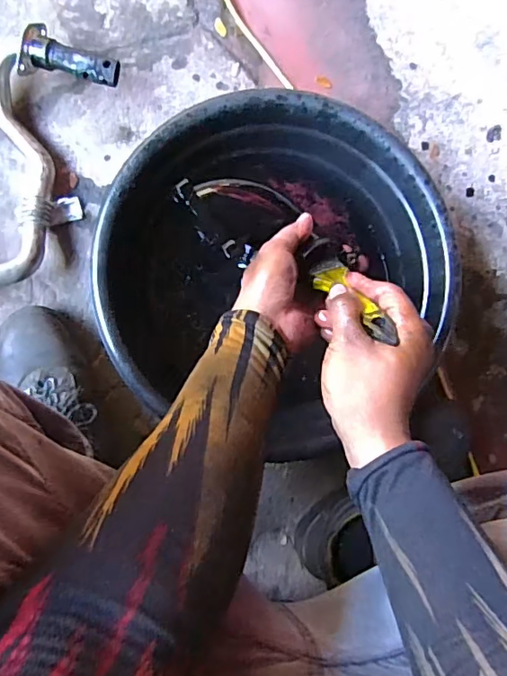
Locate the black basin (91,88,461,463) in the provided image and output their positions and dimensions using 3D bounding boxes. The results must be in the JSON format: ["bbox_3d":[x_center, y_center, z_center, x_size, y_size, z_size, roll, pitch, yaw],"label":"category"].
[{"bbox_3d":[0.020,-0.081,0.603,0.391,0.143,0.367,0,89,-6],"label":"black basin"}]

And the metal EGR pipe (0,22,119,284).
[{"bbox_3d":[-0.283,-0.190,0.613,0.143,0.066,0.364,19,87,-5],"label":"metal EGR pipe"}]

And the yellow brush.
[{"bbox_3d":[0.078,-0.035,0.407,0.033,0.125,0.014,-18,123,-6],"label":"yellow brush"}]

